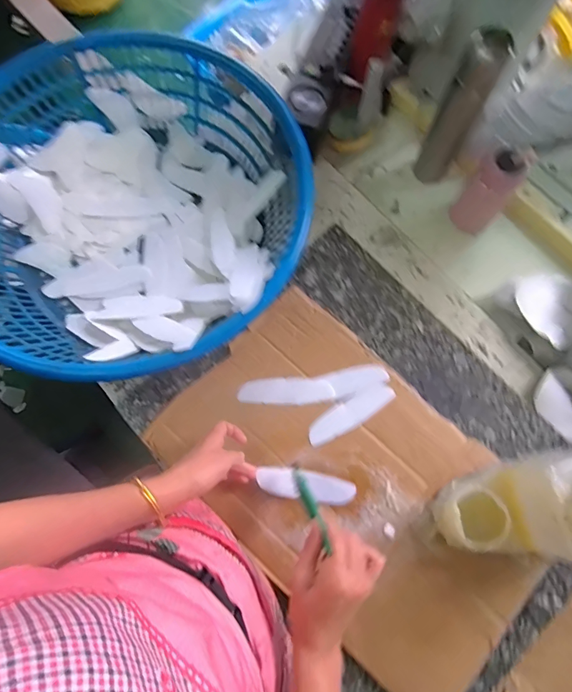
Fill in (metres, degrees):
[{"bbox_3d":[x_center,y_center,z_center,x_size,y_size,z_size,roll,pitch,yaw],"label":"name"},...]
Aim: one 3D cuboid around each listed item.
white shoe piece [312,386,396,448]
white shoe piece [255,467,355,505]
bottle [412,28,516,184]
[{"bbox_3d":[0.093,0.097,0.588,0.135,0.007,0.039,-29,75,-8],"label":"white shoe piece"},{"bbox_3d":[0.028,0.190,0.553,0.131,0.010,0.035,11,74,-4],"label":"white shoe piece"},{"bbox_3d":[0.264,-0.351,0.635,0.063,0.243,0.060,29,76,9],"label":"bottle"}]

